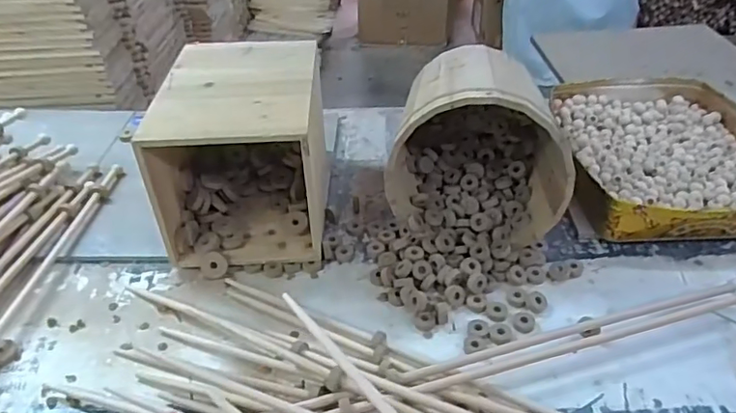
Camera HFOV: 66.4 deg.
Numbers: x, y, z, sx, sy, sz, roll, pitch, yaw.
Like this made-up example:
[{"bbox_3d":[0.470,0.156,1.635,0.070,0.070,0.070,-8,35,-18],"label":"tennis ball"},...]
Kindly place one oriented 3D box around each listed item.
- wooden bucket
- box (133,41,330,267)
[{"bbox_3d":[0.158,-0.100,0.771,0.225,0.193,0.239,7,40,12],"label":"wooden bucket"},{"bbox_3d":[-0.168,-0.089,0.792,0.198,0.196,0.275,-4,39,-1],"label":"box"}]

